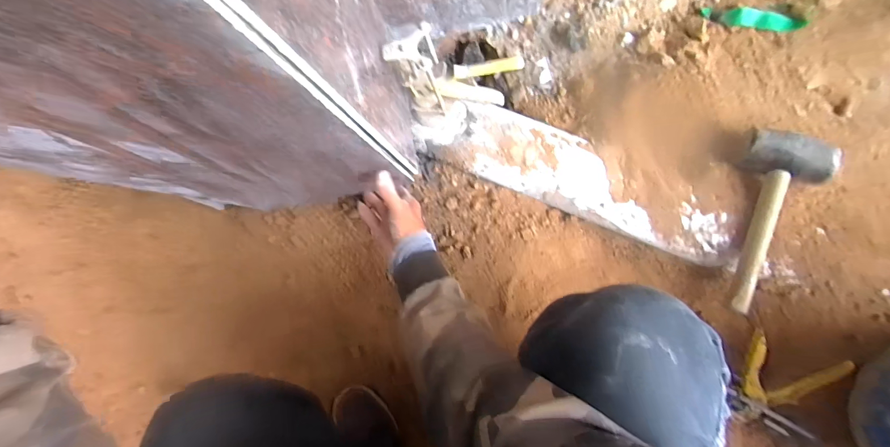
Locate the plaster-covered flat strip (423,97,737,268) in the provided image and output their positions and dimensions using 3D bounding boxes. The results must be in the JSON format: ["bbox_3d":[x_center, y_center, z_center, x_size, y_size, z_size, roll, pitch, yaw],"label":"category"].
[{"bbox_3d":[0.217,-0.078,0.637,0.530,0.029,0.118,24,102,6],"label":"plaster-covered flat strip"}]

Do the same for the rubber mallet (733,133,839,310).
[{"bbox_3d":[0.508,-0.002,0.574,0.120,0.060,0.275,6,87,8],"label":"rubber mallet"}]

